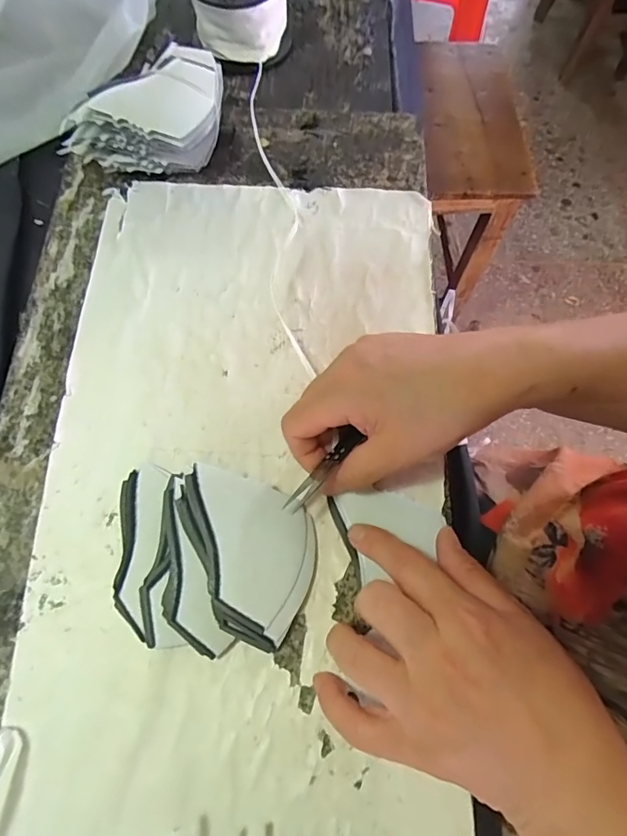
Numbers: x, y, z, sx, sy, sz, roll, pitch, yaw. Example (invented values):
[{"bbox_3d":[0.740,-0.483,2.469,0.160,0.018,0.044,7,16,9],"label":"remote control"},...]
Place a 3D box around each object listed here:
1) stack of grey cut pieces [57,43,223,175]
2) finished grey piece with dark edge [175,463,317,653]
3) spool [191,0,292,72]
[{"bbox_3d":[-0.130,-0.237,0.371,0.113,0.059,0.085,4,69,0],"label":"stack of grey cut pieces"},{"bbox_3d":[-0.044,0.078,0.278,0.087,0.022,0.080,22,70,7],"label":"finished grey piece with dark edge"},{"bbox_3d":[-0.067,-0.373,0.428,0.086,0.060,0.092,-5,70,-4],"label":"spool"}]

